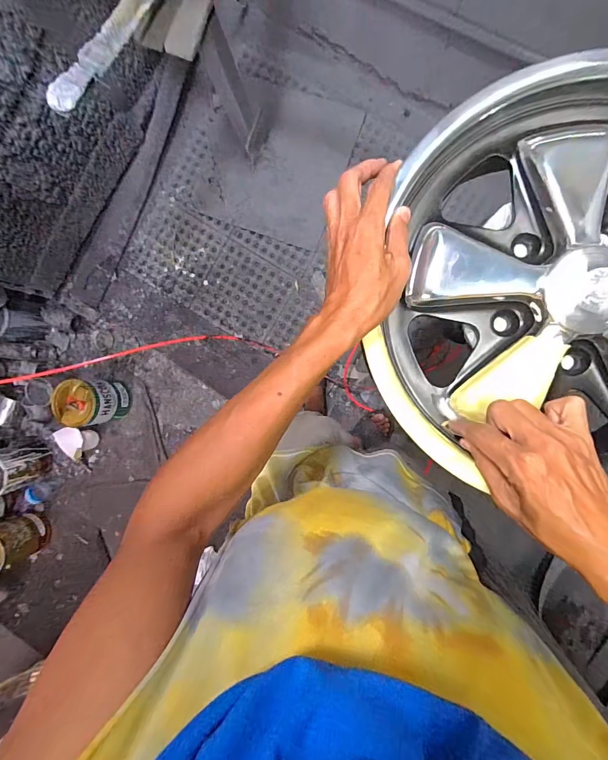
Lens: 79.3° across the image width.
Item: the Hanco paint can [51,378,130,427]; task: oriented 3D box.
[{"bbox_3d":[-0.733,0.079,1.280,0.143,0.215,0.156,0,92,7],"label":"Hanco paint can"}]

